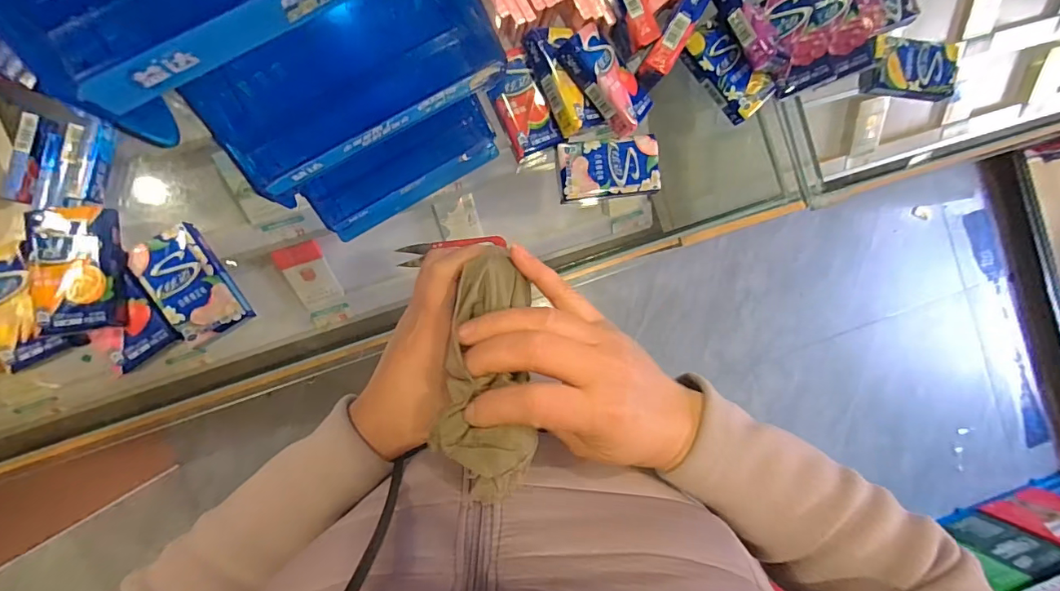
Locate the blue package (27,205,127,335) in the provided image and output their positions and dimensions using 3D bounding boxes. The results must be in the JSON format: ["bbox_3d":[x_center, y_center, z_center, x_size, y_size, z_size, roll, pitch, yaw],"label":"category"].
[{"bbox_3d":[-0.349,-0.020,0.359,0.056,0.030,0.093,-6,90,-8],"label":"blue package"}]

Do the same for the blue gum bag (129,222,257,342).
[{"bbox_3d":[-0.280,-0.010,0.384,0.052,0.021,0.090,-31,94,-7],"label":"blue gum bag"}]

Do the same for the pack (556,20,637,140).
[{"bbox_3d":[0.069,-0.189,0.410,0.092,0.021,0.047,50,52,-13],"label":"pack"}]

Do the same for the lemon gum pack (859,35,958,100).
[{"bbox_3d":[0.380,-0.228,0.465,0.095,0.022,0.051,5,89,-7],"label":"lemon gum pack"}]

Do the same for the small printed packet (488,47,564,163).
[{"bbox_3d":[-0.009,-0.170,0.414,0.044,0.010,0.089,-26,93,-7],"label":"small printed packet"}]

